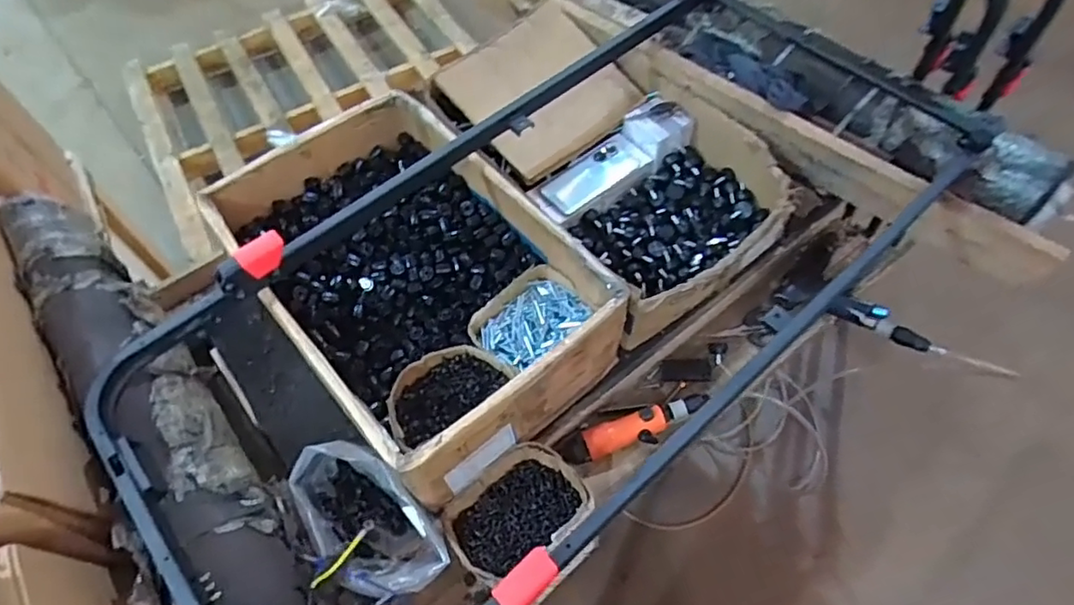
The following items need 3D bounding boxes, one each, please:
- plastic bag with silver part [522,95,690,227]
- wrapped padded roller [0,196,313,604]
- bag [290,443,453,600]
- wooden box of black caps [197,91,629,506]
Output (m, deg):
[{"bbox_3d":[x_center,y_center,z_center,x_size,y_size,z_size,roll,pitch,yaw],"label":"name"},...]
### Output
[{"bbox_3d":[0.121,-0.227,1.001,0.295,0.073,0.091,-38,64,-19],"label":"plastic bag with silver part"},{"bbox_3d":[-0.434,0.145,0.710,0.131,0.095,0.847,-34,63,-17],"label":"wrapped padded roller"},{"bbox_3d":[-0.211,0.257,0.746,0.112,0.122,0.218,-38,64,-18],"label":"bag"},{"bbox_3d":[-0.166,-0.049,0.874,0.381,0.154,0.530,-38,64,-18],"label":"wooden box of black caps"}]

